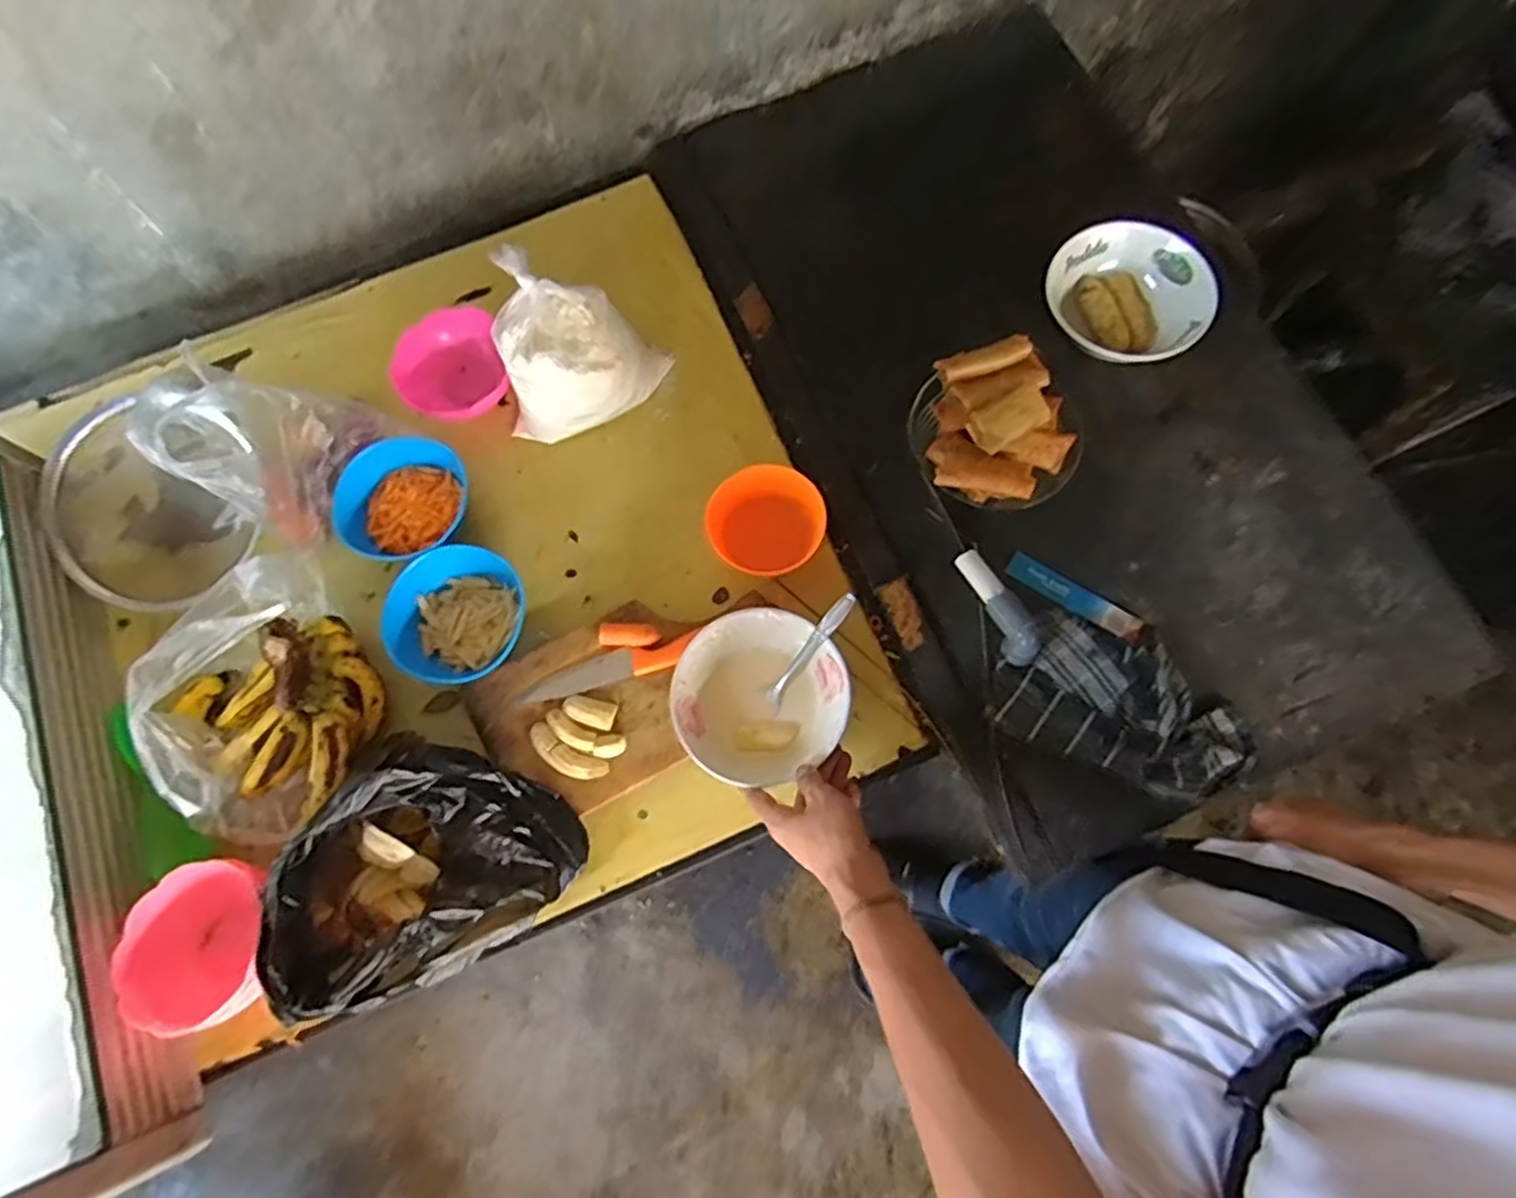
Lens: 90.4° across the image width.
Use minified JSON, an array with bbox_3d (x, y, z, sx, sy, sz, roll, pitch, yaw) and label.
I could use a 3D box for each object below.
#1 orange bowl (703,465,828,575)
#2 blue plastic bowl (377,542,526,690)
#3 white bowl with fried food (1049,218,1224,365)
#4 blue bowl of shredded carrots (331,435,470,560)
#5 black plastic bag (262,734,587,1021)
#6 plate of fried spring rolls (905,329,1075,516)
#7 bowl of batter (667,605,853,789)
[{"bbox_3d":[0.007,-0.072,0.732,0.115,0.063,0.101,-4,73,-1],"label":"orange bowl"},{"bbox_3d":[-0.286,0.019,0.722,0.121,0.053,0.127,0,72,0],"label":"blue plastic bowl"},{"bbox_3d":[0.376,-0.304,0.777,0.157,0.056,0.149,0,72,0],"label":"white bowl with fried food"},{"bbox_3d":[-0.351,-0.098,0.751,0.118,0.044,0.114,0,72,0],"label":"blue bowl of shredded carrots"},{"bbox_3d":[-0.274,0.232,0.629,0.220,0.119,0.210,14,73,5],"label":"black plastic bag"},{"bbox_3d":[0.229,-0.154,0.708,0.143,0.089,0.141,0,72,0],"label":"plate of fried spring rolls"},{"bbox_3d":[0.001,0.095,0.706,0.152,0.059,0.154,0,72,0],"label":"bowl of batter"}]

